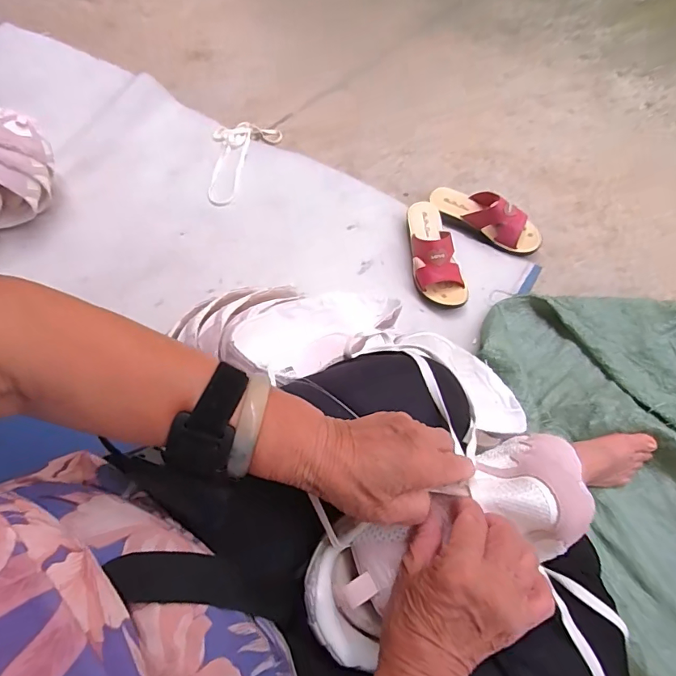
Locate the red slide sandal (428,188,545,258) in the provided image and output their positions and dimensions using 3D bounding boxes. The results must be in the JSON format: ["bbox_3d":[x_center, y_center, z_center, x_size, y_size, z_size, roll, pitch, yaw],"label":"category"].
[{"bbox_3d":[0.293,-0.243,0.908,0.230,0.072,0.081,29,72,15],"label":"red slide sandal"}]

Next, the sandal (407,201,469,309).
[{"bbox_3d":[0.178,-0.167,0.867,0.085,0.074,0.226,-13,67,-1],"label":"sandal"}]

